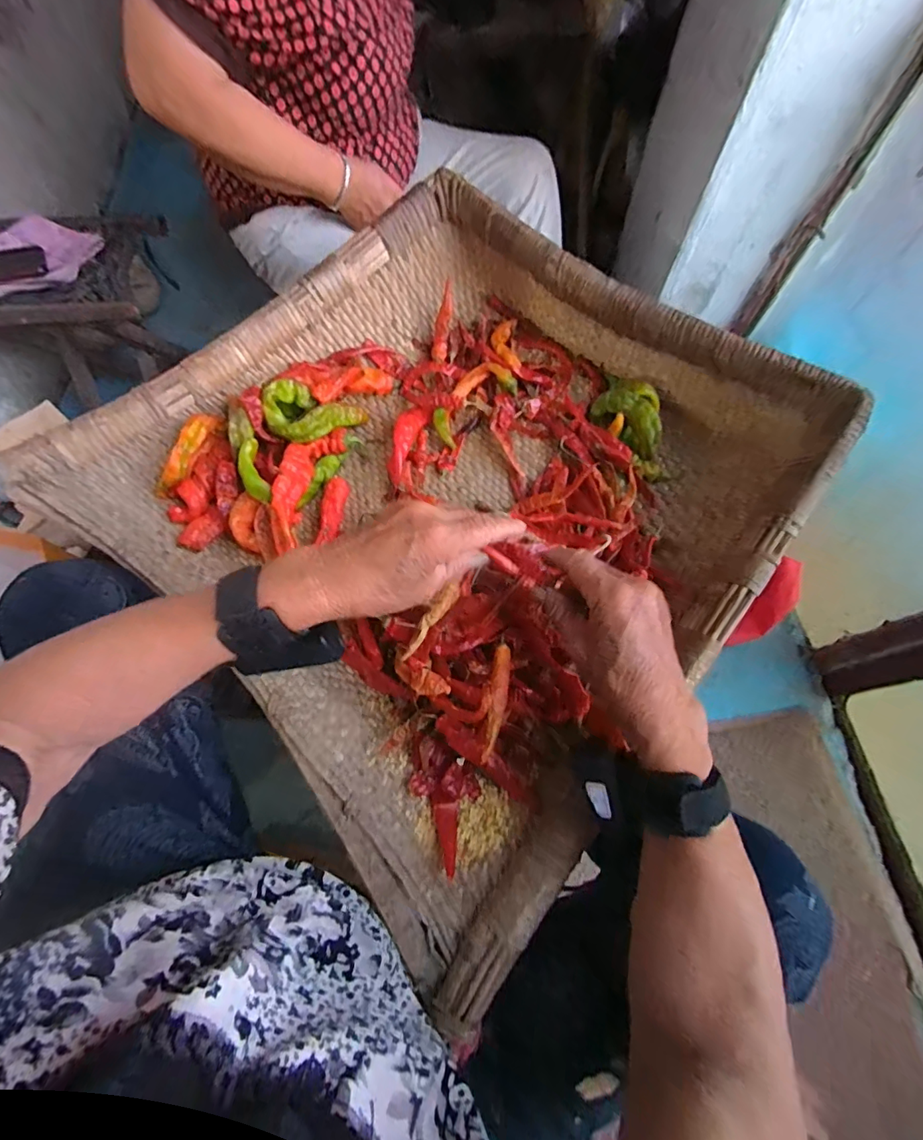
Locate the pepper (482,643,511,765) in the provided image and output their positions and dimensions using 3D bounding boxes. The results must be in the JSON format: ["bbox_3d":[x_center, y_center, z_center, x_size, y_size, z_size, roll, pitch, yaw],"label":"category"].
[{"bbox_3d":[0.028,0.103,0.378,0.015,0.011,0.088,8,67,3],"label":"pepper"}]

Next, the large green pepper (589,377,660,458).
[{"bbox_3d":[0.205,-0.181,0.574,0.056,0.047,0.093,-41,73,-16],"label":"large green pepper"}]

